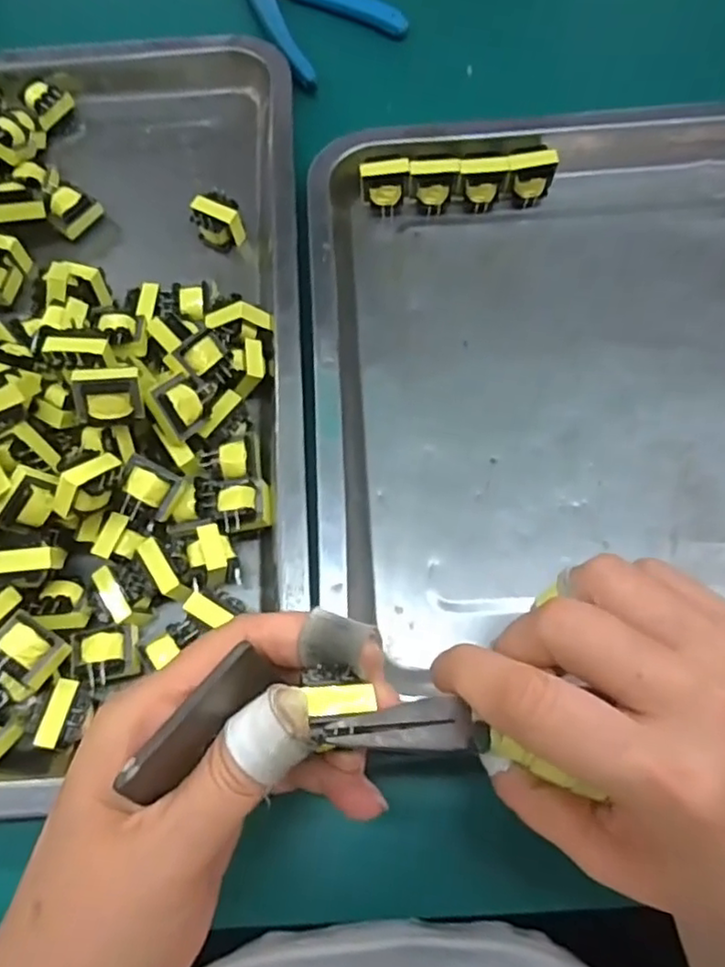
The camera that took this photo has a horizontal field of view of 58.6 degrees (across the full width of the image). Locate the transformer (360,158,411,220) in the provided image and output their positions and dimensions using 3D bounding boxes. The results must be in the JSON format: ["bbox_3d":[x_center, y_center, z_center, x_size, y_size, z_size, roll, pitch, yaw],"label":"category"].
[{"bbox_3d":[0.011,-0.150,0.331,0.024,0.025,0.016,1,71,2],"label":"transformer"}]

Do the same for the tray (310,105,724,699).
[{"bbox_3d":[0.172,-0.062,0.297,0.382,0.033,0.299,-4,71,1],"label":"tray"}]

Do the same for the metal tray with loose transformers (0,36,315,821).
[{"bbox_3d":[-0.172,-0.066,0.289,0.288,0.056,0.391,-3,71,1],"label":"metal tray with loose transformers"}]

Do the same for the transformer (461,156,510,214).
[{"bbox_3d":[0.061,-0.151,0.331,0.023,0.028,0.014,-7,71,0],"label":"transformer"}]

